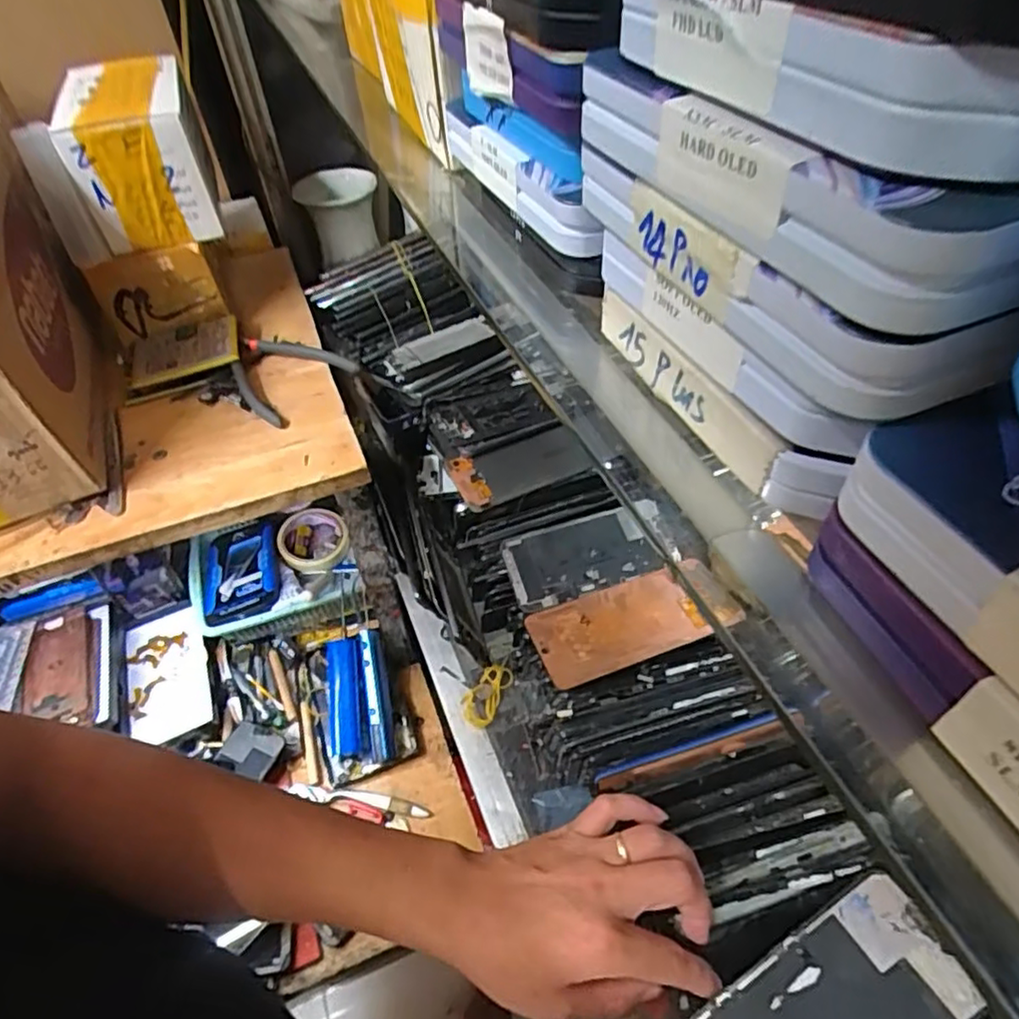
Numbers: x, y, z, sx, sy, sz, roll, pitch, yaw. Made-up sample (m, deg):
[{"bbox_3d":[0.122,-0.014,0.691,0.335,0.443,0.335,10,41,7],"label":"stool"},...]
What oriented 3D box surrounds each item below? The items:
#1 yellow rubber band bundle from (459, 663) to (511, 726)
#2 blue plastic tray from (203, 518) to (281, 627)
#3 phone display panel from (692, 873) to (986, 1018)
[{"bbox_3d":[-0.021,0.159,0.552,0.032,0.015,0.056,23,54,22],"label":"yellow rubber band bundle"},{"bbox_3d":[-0.359,0.083,0.854,0.095,0.020,0.157,-14,49,-9],"label":"blue plastic tray"},{"bbox_3d":[0.158,0.256,0.322,0.137,0.006,0.066,-39,35,1],"label":"phone display panel"}]

